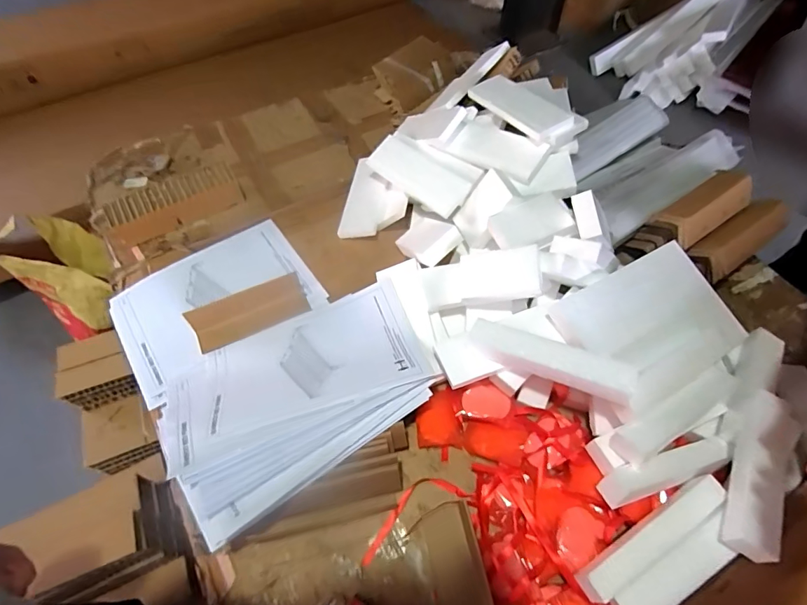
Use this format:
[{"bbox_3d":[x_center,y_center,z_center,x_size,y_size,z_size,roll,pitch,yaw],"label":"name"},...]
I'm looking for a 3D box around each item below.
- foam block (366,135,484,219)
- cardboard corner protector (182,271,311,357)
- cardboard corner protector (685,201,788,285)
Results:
[{"bbox_3d":[0.030,-0.226,0.784,0.203,0.019,0.091,37,101,27],"label":"foam block"},{"bbox_3d":[-0.231,0.019,0.685,0.172,0.053,0.052,-22,60,-14],"label":"cardboard corner protector"},{"bbox_3d":[0.529,-0.099,0.717,0.187,0.052,0.068,-30,62,-18],"label":"cardboard corner protector"}]

